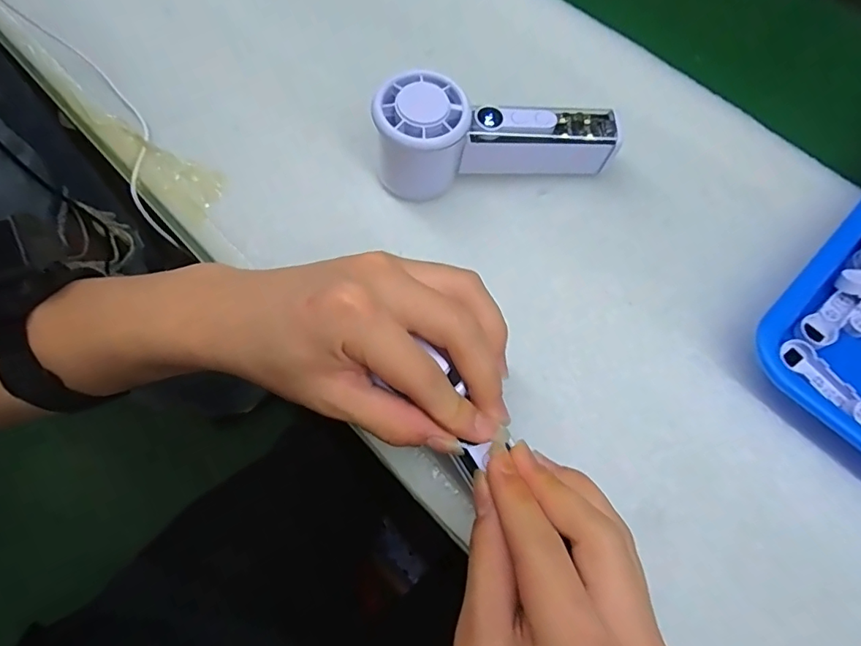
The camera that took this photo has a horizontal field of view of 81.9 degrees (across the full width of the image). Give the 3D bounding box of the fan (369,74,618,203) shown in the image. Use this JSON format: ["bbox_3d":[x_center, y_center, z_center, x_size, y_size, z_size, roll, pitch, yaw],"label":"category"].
[{"bbox_3d":[0.041,-0.121,0.316,0.147,0.062,0.053,-12,70,-3],"label":"fan"}]

